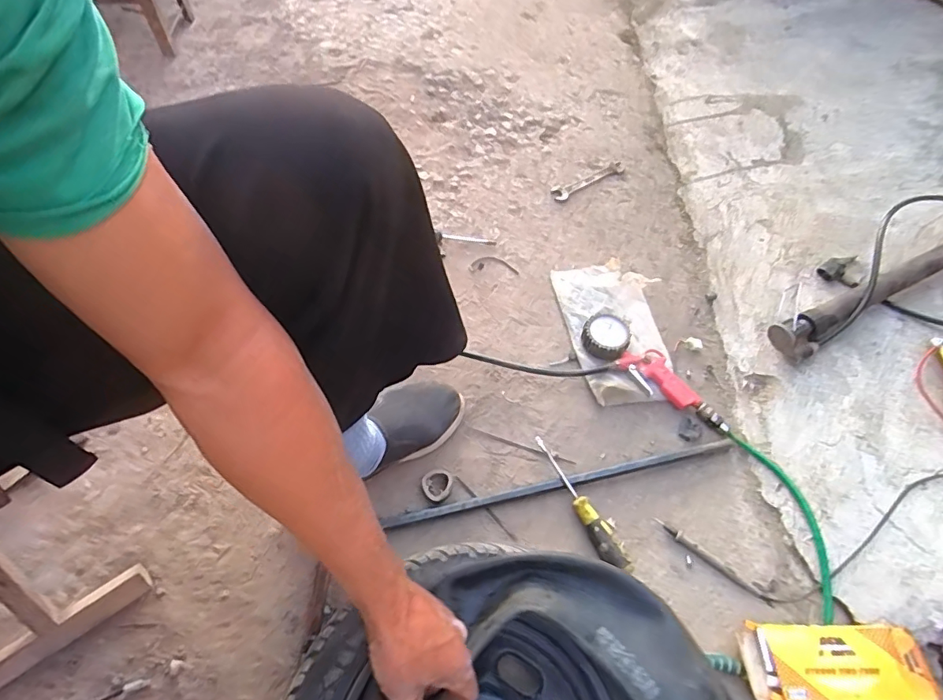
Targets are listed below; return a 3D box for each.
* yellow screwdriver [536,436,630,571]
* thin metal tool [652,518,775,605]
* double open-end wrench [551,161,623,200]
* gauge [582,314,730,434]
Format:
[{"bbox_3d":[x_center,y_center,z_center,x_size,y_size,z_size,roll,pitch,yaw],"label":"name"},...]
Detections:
[{"bbox_3d":[0.141,0.197,0.662,0.030,0.032,0.186,-19,59,-14],"label":"yellow screwdriver"},{"bbox_3d":[0.304,0.265,0.633,0.158,0.009,0.012,33,61,19],"label":"thin metal tool"},{"bbox_3d":[0.239,-0.346,1.023,0.184,0.009,0.033,-30,64,-25],"label":"double open-end wrench"},{"bbox_3d":[0.279,0.033,0.765,0.243,0.034,0.072,35,62,20],"label":"gauge"}]

